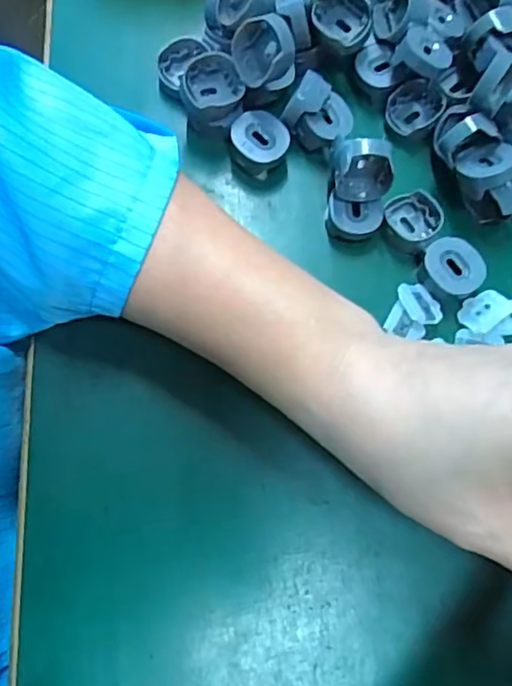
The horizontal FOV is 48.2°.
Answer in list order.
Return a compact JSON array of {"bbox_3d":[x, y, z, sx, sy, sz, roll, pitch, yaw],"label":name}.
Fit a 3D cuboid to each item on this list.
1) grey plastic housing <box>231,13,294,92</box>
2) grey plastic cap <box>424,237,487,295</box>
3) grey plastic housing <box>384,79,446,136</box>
[{"bbox_3d":[0.003,-0.129,0.256,0.027,0.023,0.020,0,73,-2],"label":"grey plastic housing"},{"bbox_3d":[0.091,-0.034,0.264,0.024,0.010,0.027,-42,79,-13],"label":"grey plastic cap"},{"bbox_3d":[0.080,-0.117,0.288,0.026,0.016,0.024,15,73,2],"label":"grey plastic housing"}]

